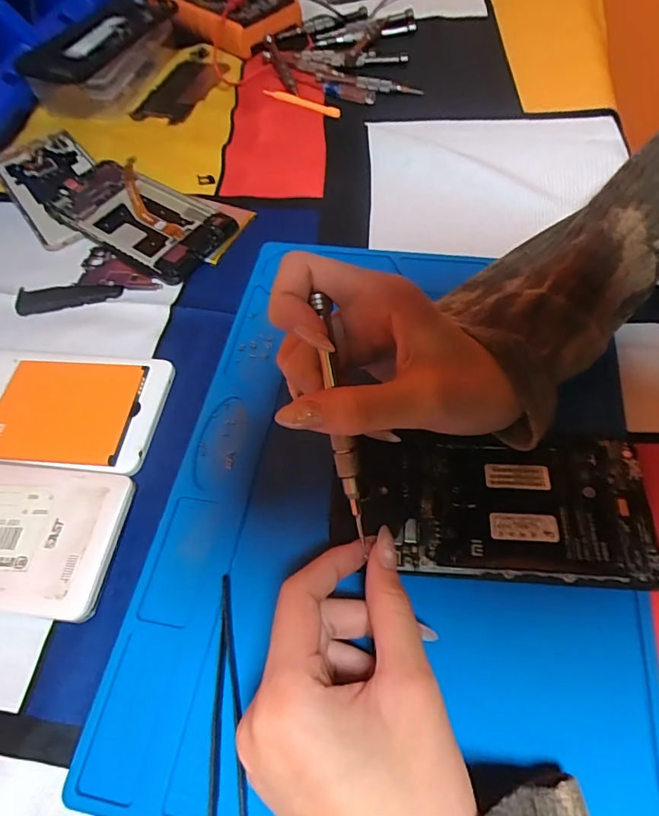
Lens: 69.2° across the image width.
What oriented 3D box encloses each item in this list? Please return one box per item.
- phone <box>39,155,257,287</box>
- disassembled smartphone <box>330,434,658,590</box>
[{"bbox_3d":[-0.140,-0.148,0.362,0.152,0.013,0.085,28,65,19],"label":"phone"},{"bbox_3d":[0.075,0.046,0.231,0.148,0.012,0.070,2,60,6],"label":"disassembled smartphone"}]

